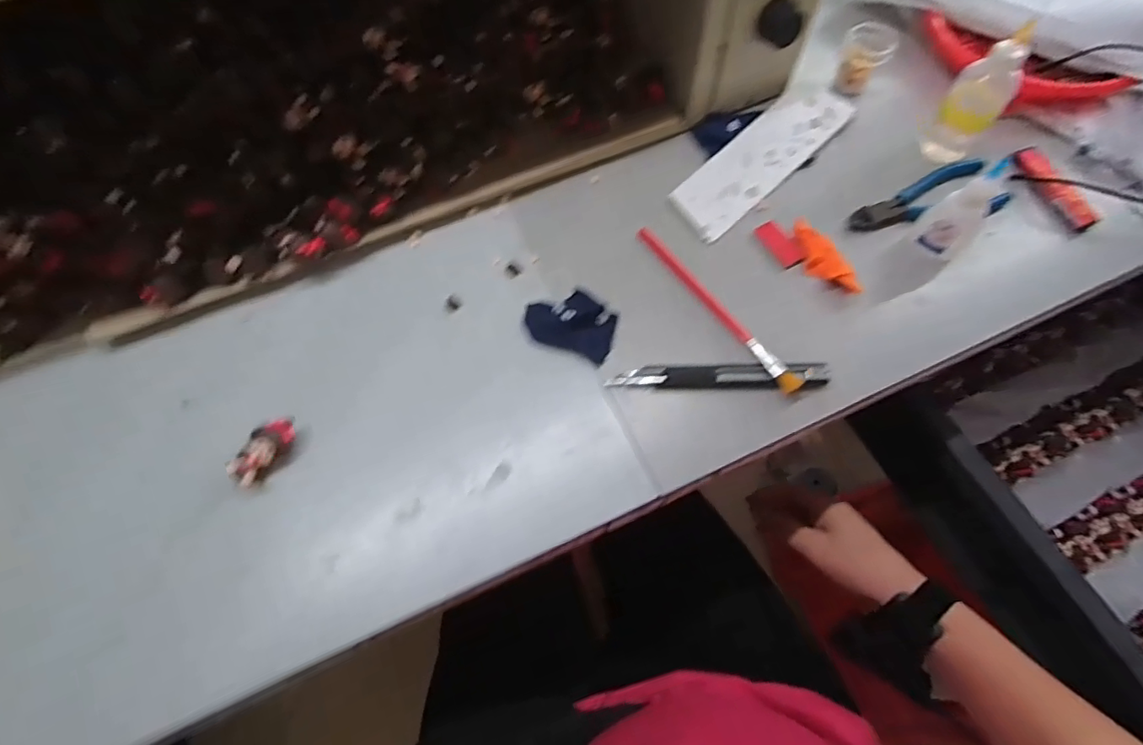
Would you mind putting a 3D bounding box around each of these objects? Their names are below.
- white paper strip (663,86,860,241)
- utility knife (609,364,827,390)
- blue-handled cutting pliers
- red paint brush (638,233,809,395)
[{"bbox_3d":[0.156,-0.179,0.444,0.058,0.004,0.184,42,74,16],"label":"white paper strip"},{"bbox_3d":[0.099,0.004,0.368,0.145,0.012,0.019,-2,67,0],"label":"utility knife"},{"bbox_3d":[0.273,-0.137,0.417,0.125,0.012,0.042,-12,68,-4],"label":"blue-handled cutting pliers"},{"bbox_3d":[0.101,-0.051,0.390,0.015,0.018,0.167,-32,71,-12],"label":"red paint brush"}]

